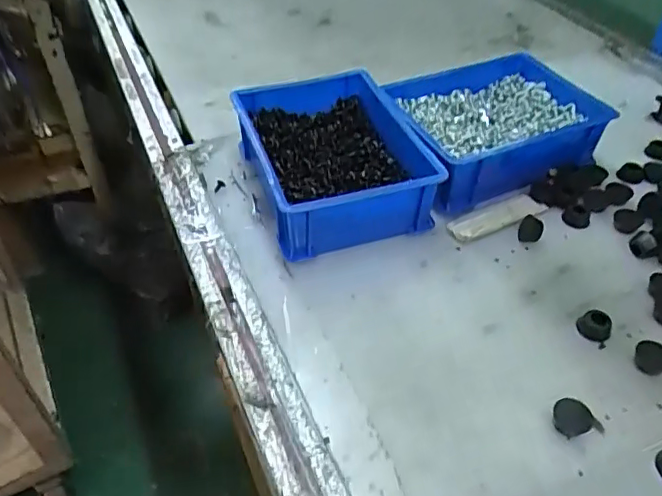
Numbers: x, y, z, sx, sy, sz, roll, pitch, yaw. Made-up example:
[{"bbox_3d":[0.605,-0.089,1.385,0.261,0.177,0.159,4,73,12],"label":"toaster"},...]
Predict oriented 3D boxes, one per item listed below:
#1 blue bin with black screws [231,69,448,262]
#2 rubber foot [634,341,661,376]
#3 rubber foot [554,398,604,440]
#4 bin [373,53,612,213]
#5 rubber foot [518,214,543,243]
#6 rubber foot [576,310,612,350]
[{"bbox_3d":[-0.001,-0.087,0.535,0.145,0.064,0.195,-14,46,-14],"label":"blue bin with black screws"},{"bbox_3d":[0.234,0.079,0.410,0.019,0.014,0.023,-8,45,-8],"label":"rubber foot"},{"bbox_3d":[0.164,0.113,0.374,0.028,0.012,0.023,-6,45,-6],"label":"rubber foot"},{"bbox_3d":[0.162,-0.124,0.576,0.205,0.062,0.153,-17,47,-17],"label":"bin"},{"bbox_3d":[0.179,-0.016,0.502,0.020,0.018,0.019,0,44,0],"label":"rubber foot"},{"bbox_3d":[0.204,0.060,0.433,0.024,0.011,0.026,30,52,27],"label":"rubber foot"}]

